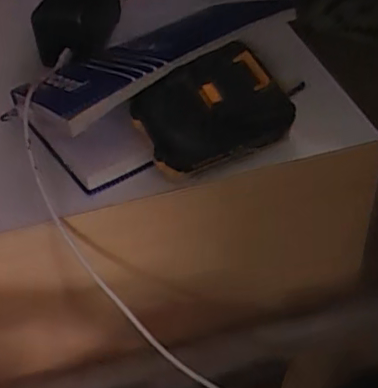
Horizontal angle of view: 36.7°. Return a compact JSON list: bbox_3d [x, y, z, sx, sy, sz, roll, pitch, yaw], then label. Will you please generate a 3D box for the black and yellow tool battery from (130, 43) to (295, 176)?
[{"bbox_3d":[0.019,-0.063,0.424,0.110,0.051,0.063,-23,47,-15],"label":"black and yellow tool battery"}]

